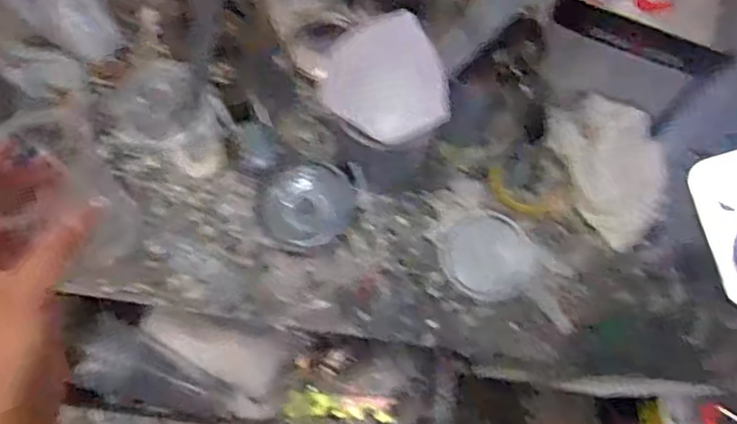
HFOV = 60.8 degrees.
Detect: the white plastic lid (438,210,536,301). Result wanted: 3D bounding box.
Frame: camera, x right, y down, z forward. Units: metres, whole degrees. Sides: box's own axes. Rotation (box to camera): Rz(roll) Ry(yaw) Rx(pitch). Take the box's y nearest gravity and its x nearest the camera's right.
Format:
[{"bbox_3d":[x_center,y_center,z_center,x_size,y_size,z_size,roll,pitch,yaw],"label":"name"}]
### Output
[{"bbox_3d":[0.131,0.047,0.686,0.098,0.009,0.094,0,73,-1],"label":"white plastic lid"}]

